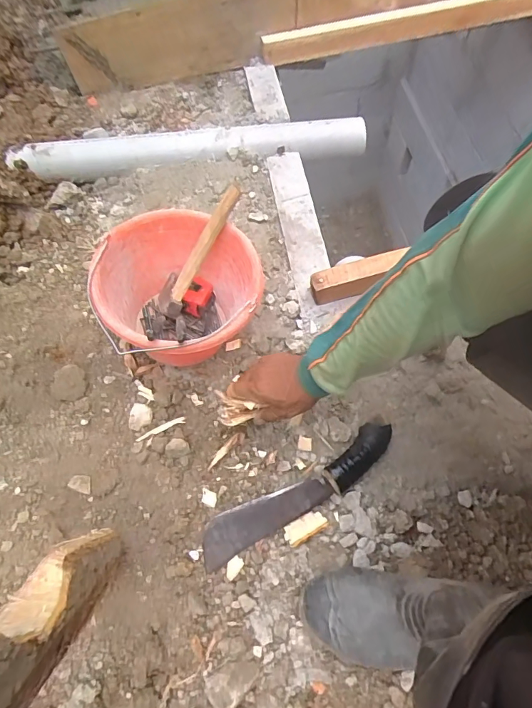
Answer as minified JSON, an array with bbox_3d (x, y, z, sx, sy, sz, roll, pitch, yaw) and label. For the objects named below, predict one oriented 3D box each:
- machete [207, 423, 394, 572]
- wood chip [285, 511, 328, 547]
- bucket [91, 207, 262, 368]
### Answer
[{"bbox_3d":[0.048,0.200,0.629,0.311,0.046,0.057,-30,68,-9],"label":"machete"},{"bbox_3d":[0.056,0.250,0.626,0.063,0.016,0.029,-27,67,-15],"label":"wood chip"},{"bbox_3d":[-0.127,-0.083,0.688,0.227,0.166,0.227,-1,66,3],"label":"bucket"}]

